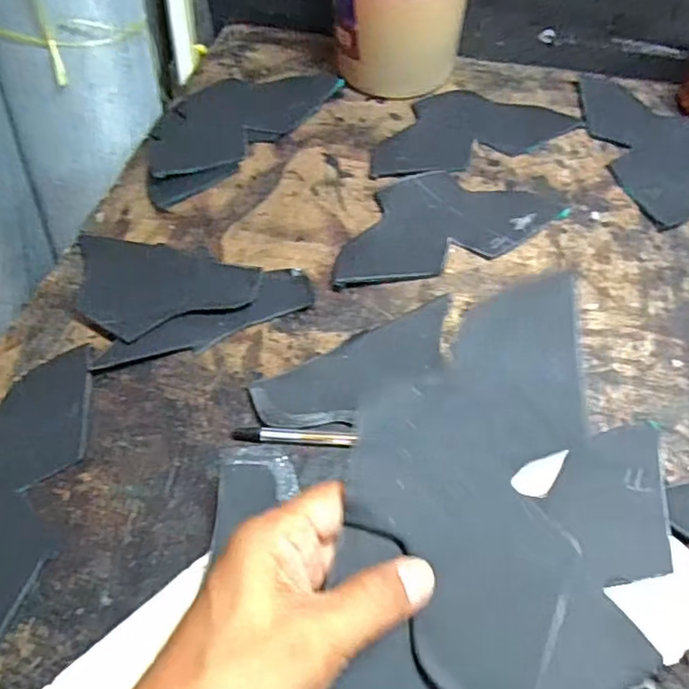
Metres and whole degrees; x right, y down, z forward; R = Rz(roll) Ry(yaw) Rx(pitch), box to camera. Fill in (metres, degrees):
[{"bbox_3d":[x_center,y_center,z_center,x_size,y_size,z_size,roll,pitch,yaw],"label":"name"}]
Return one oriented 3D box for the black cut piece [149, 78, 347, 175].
[{"bbox_3d":[-0.095,-0.199,0.522,0.180,0.009,0.095,-39,64,-22],"label":"black cut piece"}]

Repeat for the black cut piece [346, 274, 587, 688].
[{"bbox_3d":[0.048,0.055,0.245,0.090,0.011,0.167,6,72,5],"label":"black cut piece"}]

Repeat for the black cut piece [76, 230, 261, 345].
[{"bbox_3d":[-0.134,-0.037,0.416,0.136,0.011,0.080,15,58,11],"label":"black cut piece"}]

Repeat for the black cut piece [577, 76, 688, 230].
[{"bbox_3d":[0.255,-0.165,0.496,0.090,0.007,0.171,-8,56,-5],"label":"black cut piece"}]

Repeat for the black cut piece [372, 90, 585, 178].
[{"bbox_3d":[0.099,-0.186,0.514,0.176,0.004,0.092,-19,58,-12],"label":"black cut piece"}]

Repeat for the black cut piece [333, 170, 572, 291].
[{"bbox_3d":[0.072,-0.095,0.455,0.180,0.006,0.088,-17,62,-10],"label":"black cut piece"}]

